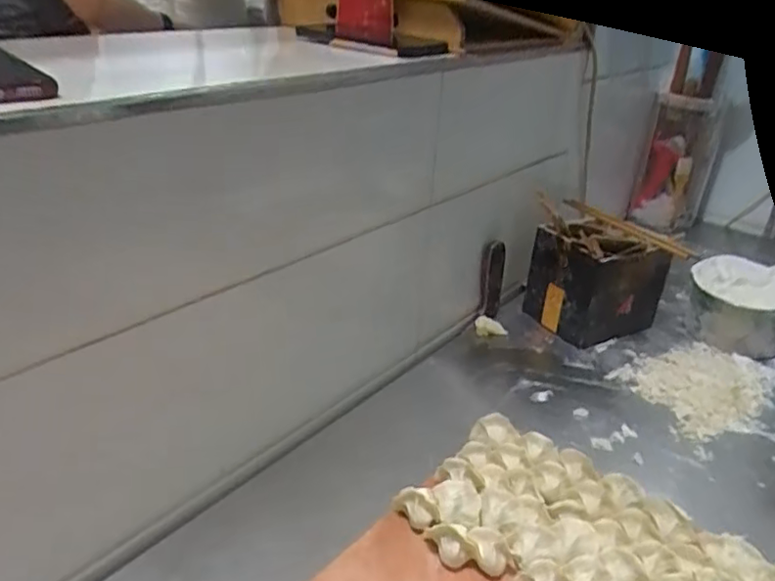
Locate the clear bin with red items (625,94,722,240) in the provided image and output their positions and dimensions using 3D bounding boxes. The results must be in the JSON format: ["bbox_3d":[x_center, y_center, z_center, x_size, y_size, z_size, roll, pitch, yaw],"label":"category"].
[{"bbox_3d":[0.555,-0.239,1.178,0.121,0.254,0.084,19,31,31],"label":"clear bin with red items"}]

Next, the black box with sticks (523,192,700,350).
[{"bbox_3d":[0.301,-0.025,0.863,0.168,0.163,0.127,-9,28,-21],"label":"black box with sticks"}]

